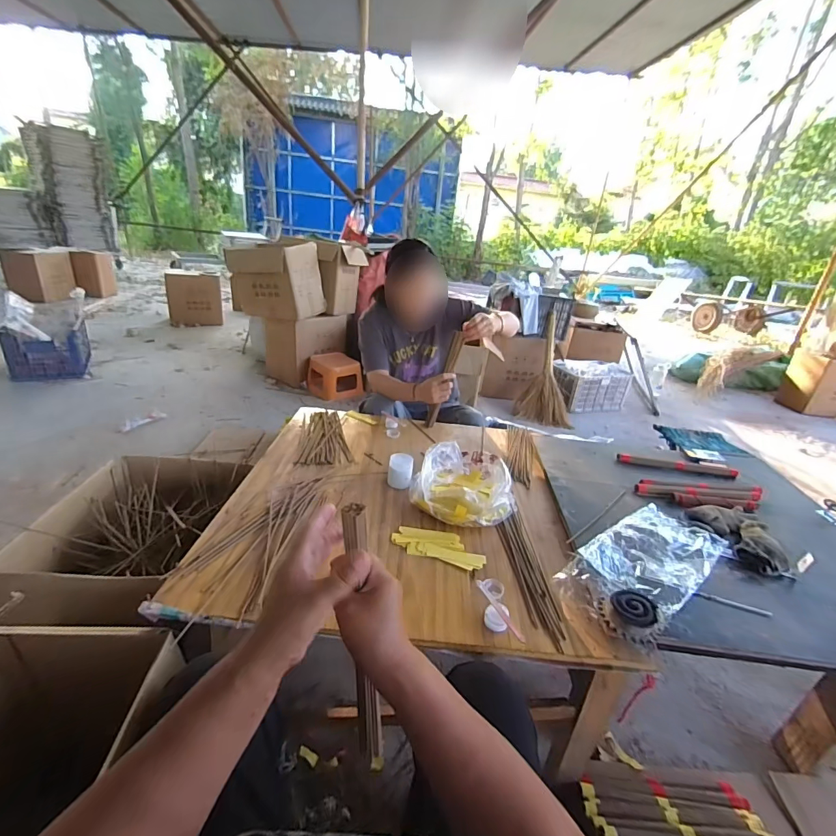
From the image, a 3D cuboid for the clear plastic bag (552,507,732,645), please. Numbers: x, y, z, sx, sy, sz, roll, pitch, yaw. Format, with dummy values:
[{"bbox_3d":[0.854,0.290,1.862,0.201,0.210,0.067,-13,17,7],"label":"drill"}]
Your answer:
[{"bbox_3d":[0.441,0.273,0.763,0.380,0.039,0.212,-14,32,-38],"label":"clear plastic bag"}]

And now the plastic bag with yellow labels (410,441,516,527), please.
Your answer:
[{"bbox_3d":[0.106,0.147,0.922,0.215,0.080,0.226,12,25,12],"label":"plastic bag with yellow labels"}]

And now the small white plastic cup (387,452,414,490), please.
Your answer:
[{"bbox_3d":[-0.041,0.124,0.960,0.057,0.064,0.052,5,25,-2],"label":"small white plastic cup"}]

